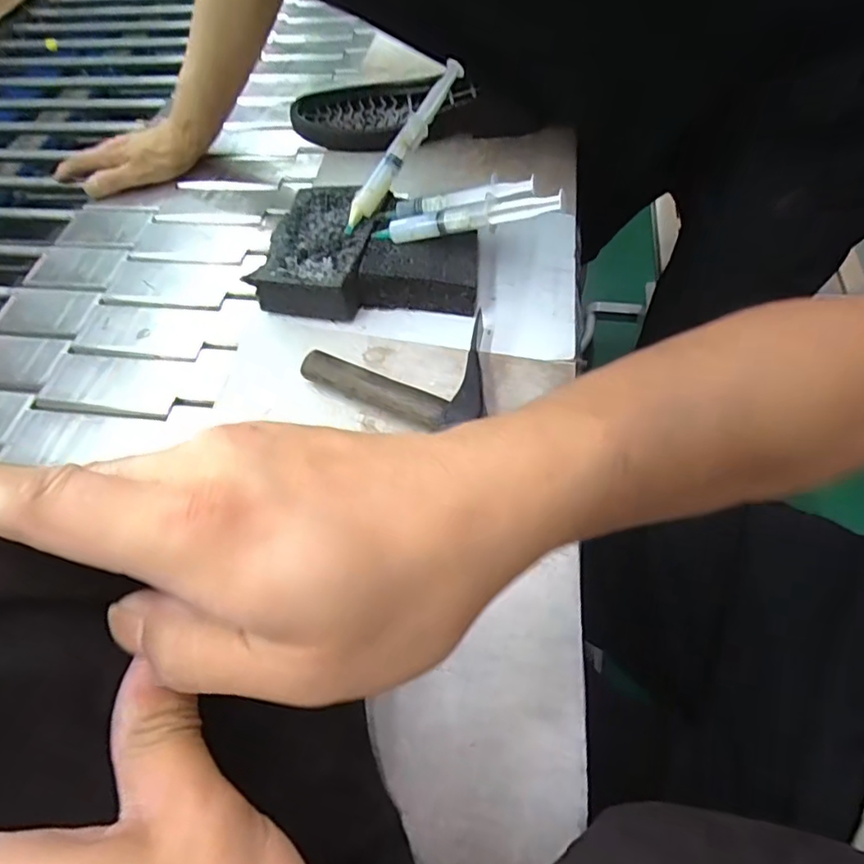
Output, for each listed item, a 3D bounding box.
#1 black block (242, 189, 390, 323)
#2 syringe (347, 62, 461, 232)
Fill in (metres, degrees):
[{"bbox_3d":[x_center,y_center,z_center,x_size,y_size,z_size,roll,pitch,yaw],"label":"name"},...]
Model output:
[{"bbox_3d":[-0.085,-0.150,0.465,0.078,0.031,0.129,6,54,11],"label":"black block"},{"bbox_3d":[-0.023,-0.222,0.451,0.020,0.019,0.152,34,91,23],"label":"syringe"}]

